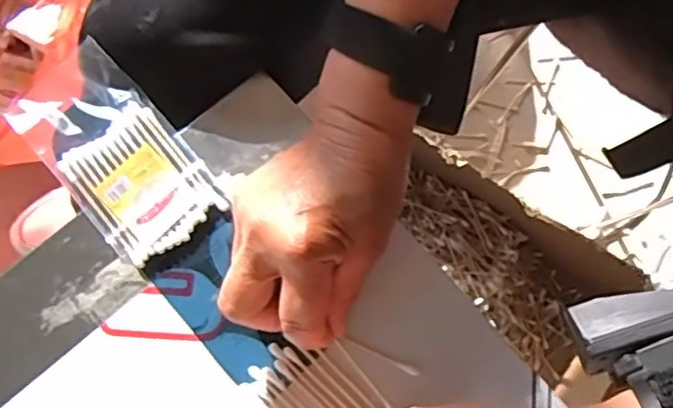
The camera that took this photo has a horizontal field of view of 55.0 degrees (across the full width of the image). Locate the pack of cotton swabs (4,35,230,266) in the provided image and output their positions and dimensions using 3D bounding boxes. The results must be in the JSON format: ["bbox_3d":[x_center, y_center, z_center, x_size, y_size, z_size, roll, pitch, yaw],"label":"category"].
[{"bbox_3d":[-0.123,-0.028,0.359,0.065,0.011,0.120,-40,83,-8],"label":"pack of cotton swabs"}]

